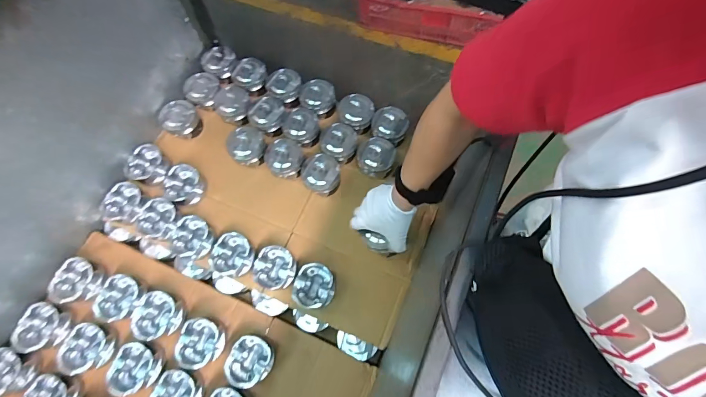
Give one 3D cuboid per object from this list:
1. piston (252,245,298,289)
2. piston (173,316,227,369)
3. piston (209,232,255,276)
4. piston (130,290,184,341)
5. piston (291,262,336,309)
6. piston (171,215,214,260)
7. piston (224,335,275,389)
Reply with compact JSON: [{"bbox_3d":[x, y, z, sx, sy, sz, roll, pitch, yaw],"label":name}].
[{"bbox_3d":[-0.157,0.144,0.725,0.079,0.043,0.083,1,67,-2],"label":"piston"},{"bbox_3d":[-0.289,0.278,0.678,0.078,0.048,0.085,1,67,-2],"label":"piston"},{"bbox_3d":[-0.249,0.120,0.734,0.087,0.058,0.081,1,67,-2],"label":"piston"},{"bbox_3d":[-0.381,0.228,0.696,0.097,0.040,0.087,0,68,-2],"label":"piston"},{"bbox_3d":[-0.078,0.177,0.715,0.080,0.049,0.085,1,67,-2],"label":"piston"},{"bbox_3d":[-0.340,0.088,0.754,0.083,0.057,0.081,1,67,-2],"label":"piston"},{"bbox_3d":[-0.195,0.307,0.672,0.081,0.047,0.091,40,72,14],"label":"piston"}]

